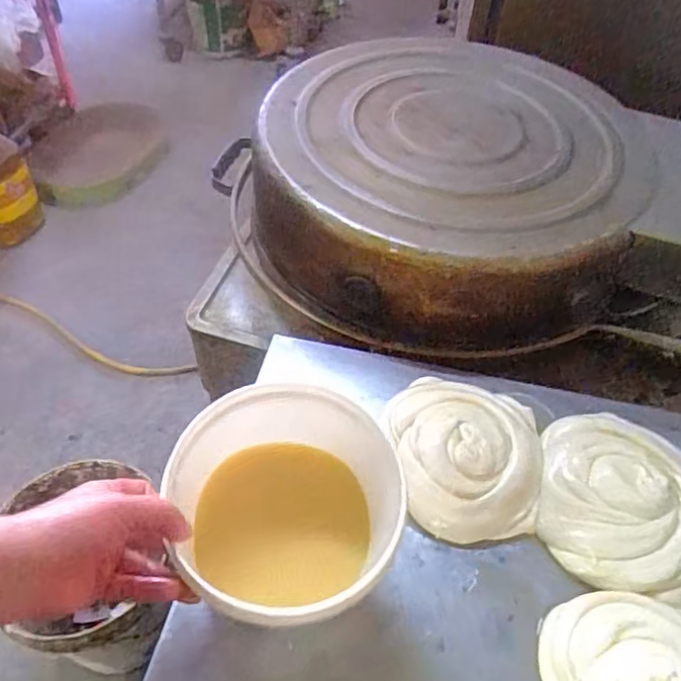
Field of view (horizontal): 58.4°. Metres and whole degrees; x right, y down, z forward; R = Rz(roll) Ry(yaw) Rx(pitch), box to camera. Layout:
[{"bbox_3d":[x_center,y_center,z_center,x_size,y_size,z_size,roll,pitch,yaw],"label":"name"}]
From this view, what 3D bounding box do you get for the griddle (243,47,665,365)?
[{"bbox_3d":[0.153,-0.240,0.920,0.532,0.157,0.540,2,50,-2],"label":"griddle"}]

